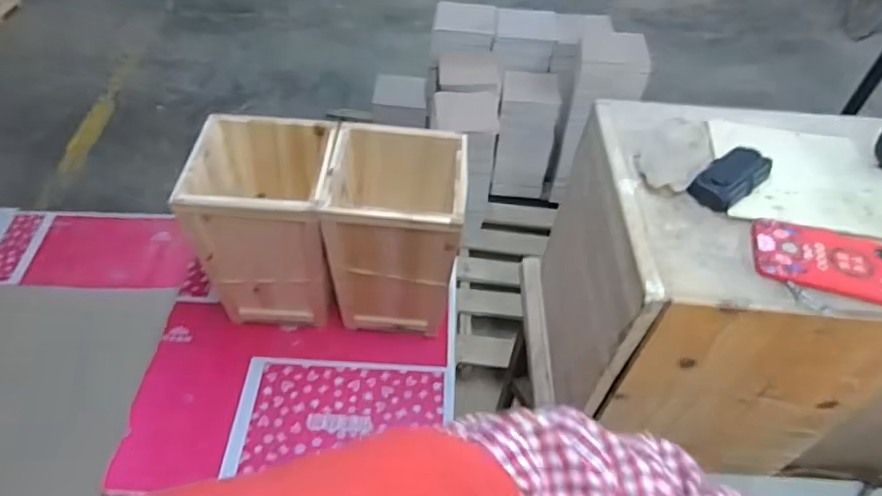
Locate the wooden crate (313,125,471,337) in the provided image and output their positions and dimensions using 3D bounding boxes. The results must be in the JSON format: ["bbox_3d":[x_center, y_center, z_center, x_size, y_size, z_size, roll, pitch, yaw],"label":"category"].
[{"bbox_3d":[-0.085,-0.026,1.150,0.239,0.349,0.248,4,48,-1],"label":"wooden crate"}]

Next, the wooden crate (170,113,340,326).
[{"bbox_3d":[-0.329,-0.039,1.141,0.242,0.347,0.240,4,48,-1],"label":"wooden crate"}]

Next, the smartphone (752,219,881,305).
[{"bbox_3d":[0.406,0.016,0.583,0.167,0.014,0.077,13,49,7],"label":"smartphone"}]

